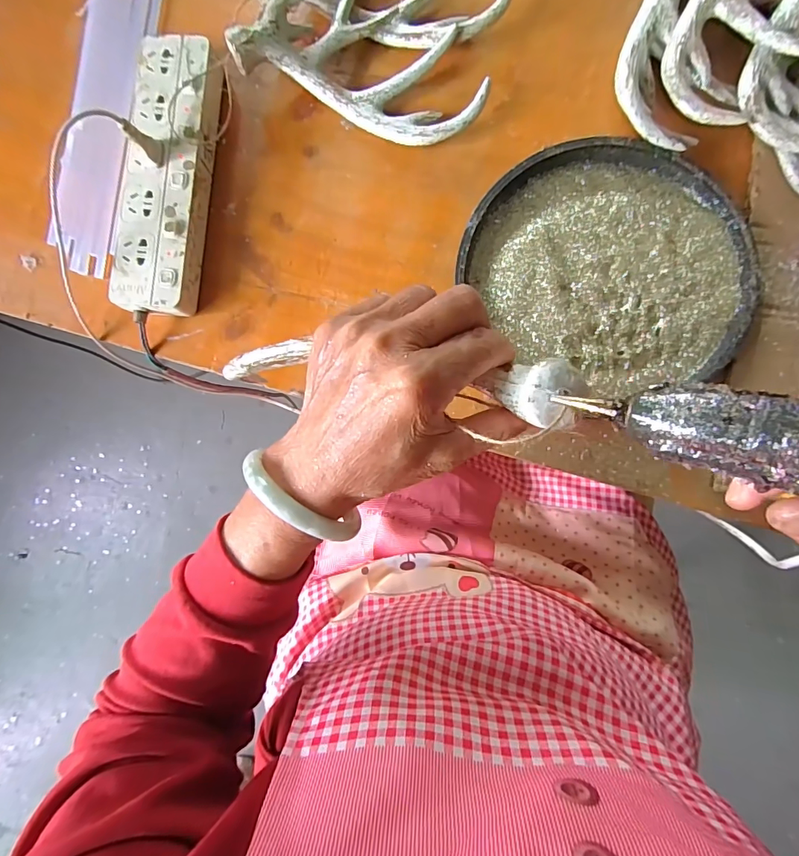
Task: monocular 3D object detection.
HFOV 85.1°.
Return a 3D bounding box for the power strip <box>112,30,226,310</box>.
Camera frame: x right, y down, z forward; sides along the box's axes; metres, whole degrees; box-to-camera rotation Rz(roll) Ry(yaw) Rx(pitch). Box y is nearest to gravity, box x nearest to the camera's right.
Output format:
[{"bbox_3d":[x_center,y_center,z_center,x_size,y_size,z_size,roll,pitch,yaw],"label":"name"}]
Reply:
[{"bbox_3d":[-0.213,-0.230,0.401,0.074,0.036,0.254,5,89,7],"label":"power strip"}]

